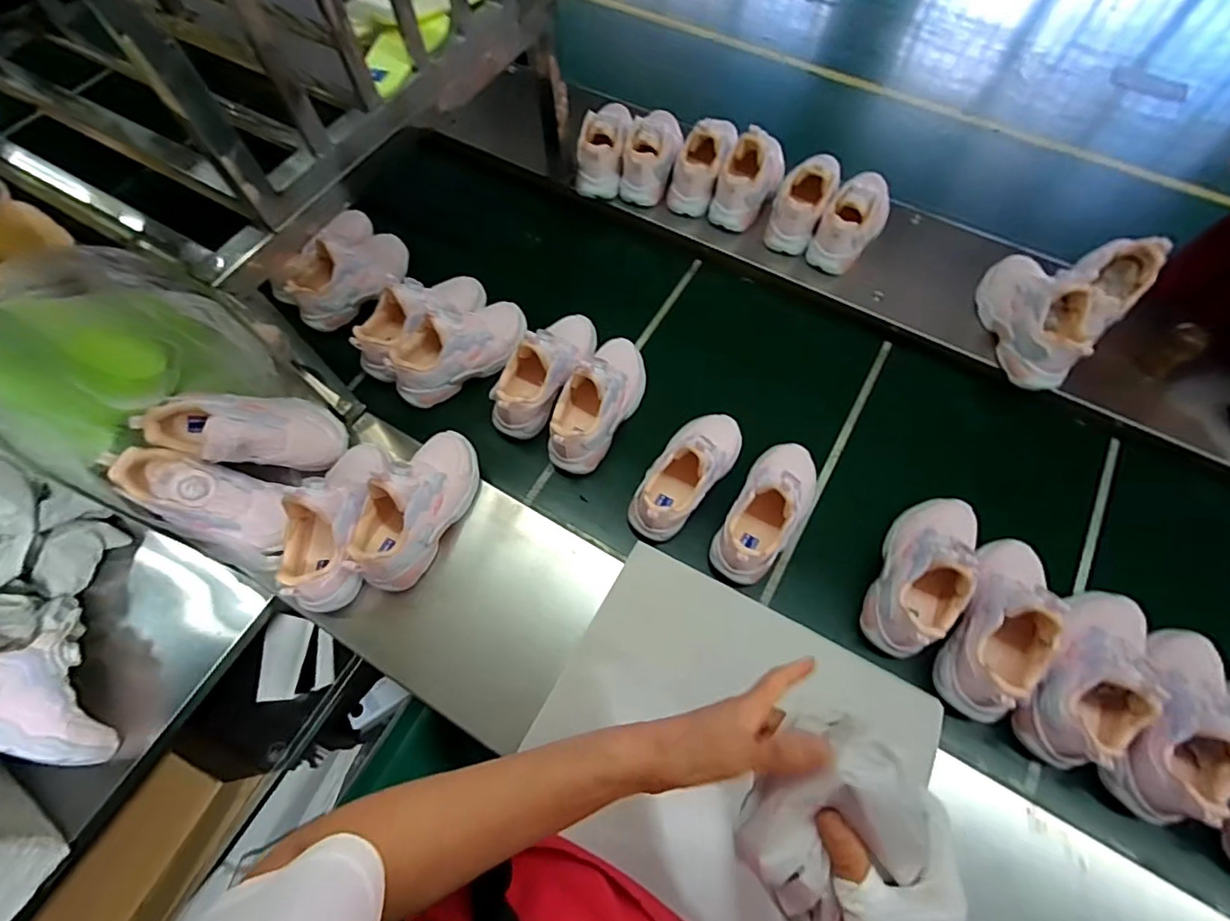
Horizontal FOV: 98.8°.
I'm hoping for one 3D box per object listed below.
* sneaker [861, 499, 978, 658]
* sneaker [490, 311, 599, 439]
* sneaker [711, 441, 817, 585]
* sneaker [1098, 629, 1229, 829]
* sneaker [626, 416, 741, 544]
[{"bbox_3d":[0.357,0.118,0.594,0.085,0.102,0.203,33,71,14],"label":"sneaker"},{"bbox_3d":[-0.092,-0.131,0.697,0.072,0.093,0.199,30,70,12],"label":"sneaker"},{"bbox_3d":[0.191,0.052,0.627,0.080,0.116,0.191,31,70,13],"label":"sneaker"},{"bbox_3d":[0.579,0.259,0.527,0.080,0.086,0.204,31,70,13],"label":"sneaker"},{"bbox_3d":[0.092,0.001,0.655,0.087,0.099,0.198,36,72,15],"label":"sneaker"}]

